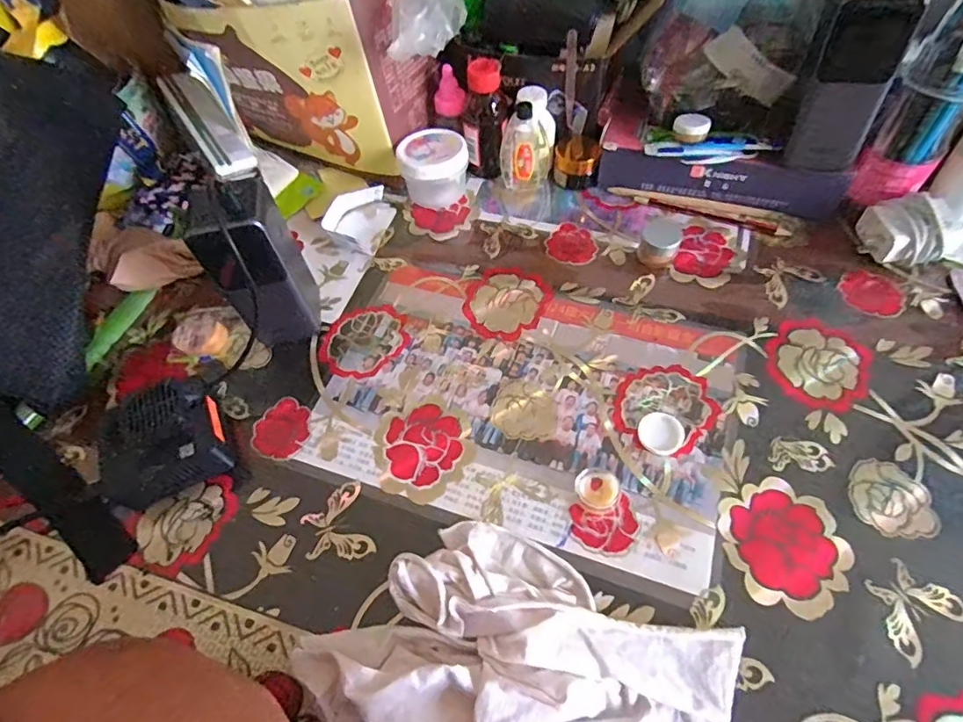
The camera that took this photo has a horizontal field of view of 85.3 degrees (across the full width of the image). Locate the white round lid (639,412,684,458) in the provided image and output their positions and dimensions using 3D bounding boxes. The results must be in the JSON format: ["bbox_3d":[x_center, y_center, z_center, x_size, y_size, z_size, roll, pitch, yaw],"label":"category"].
[{"bbox_3d":[0.130,0.052,0.378,0.031,0.004,0.032,-2,57,3],"label":"white round lid"}]

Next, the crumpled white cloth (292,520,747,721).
[{"bbox_3d":[0.019,0.169,0.285,0.213,0.044,0.140,22,62,18],"label":"crumpled white cloth"}]

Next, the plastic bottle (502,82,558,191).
[{"bbox_3d":[0.045,-0.213,0.508,0.046,0.084,0.047,16,60,15],"label":"plastic bottle"}]

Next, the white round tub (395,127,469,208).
[{"bbox_3d":[-0.049,-0.193,0.520,0.060,0.055,0.063,-2,57,3],"label":"white round tub"}]

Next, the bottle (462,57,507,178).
[{"bbox_3d":[0.002,-0.229,0.505,0.040,0.107,0.034,-1,57,4],"label":"bottle"}]

